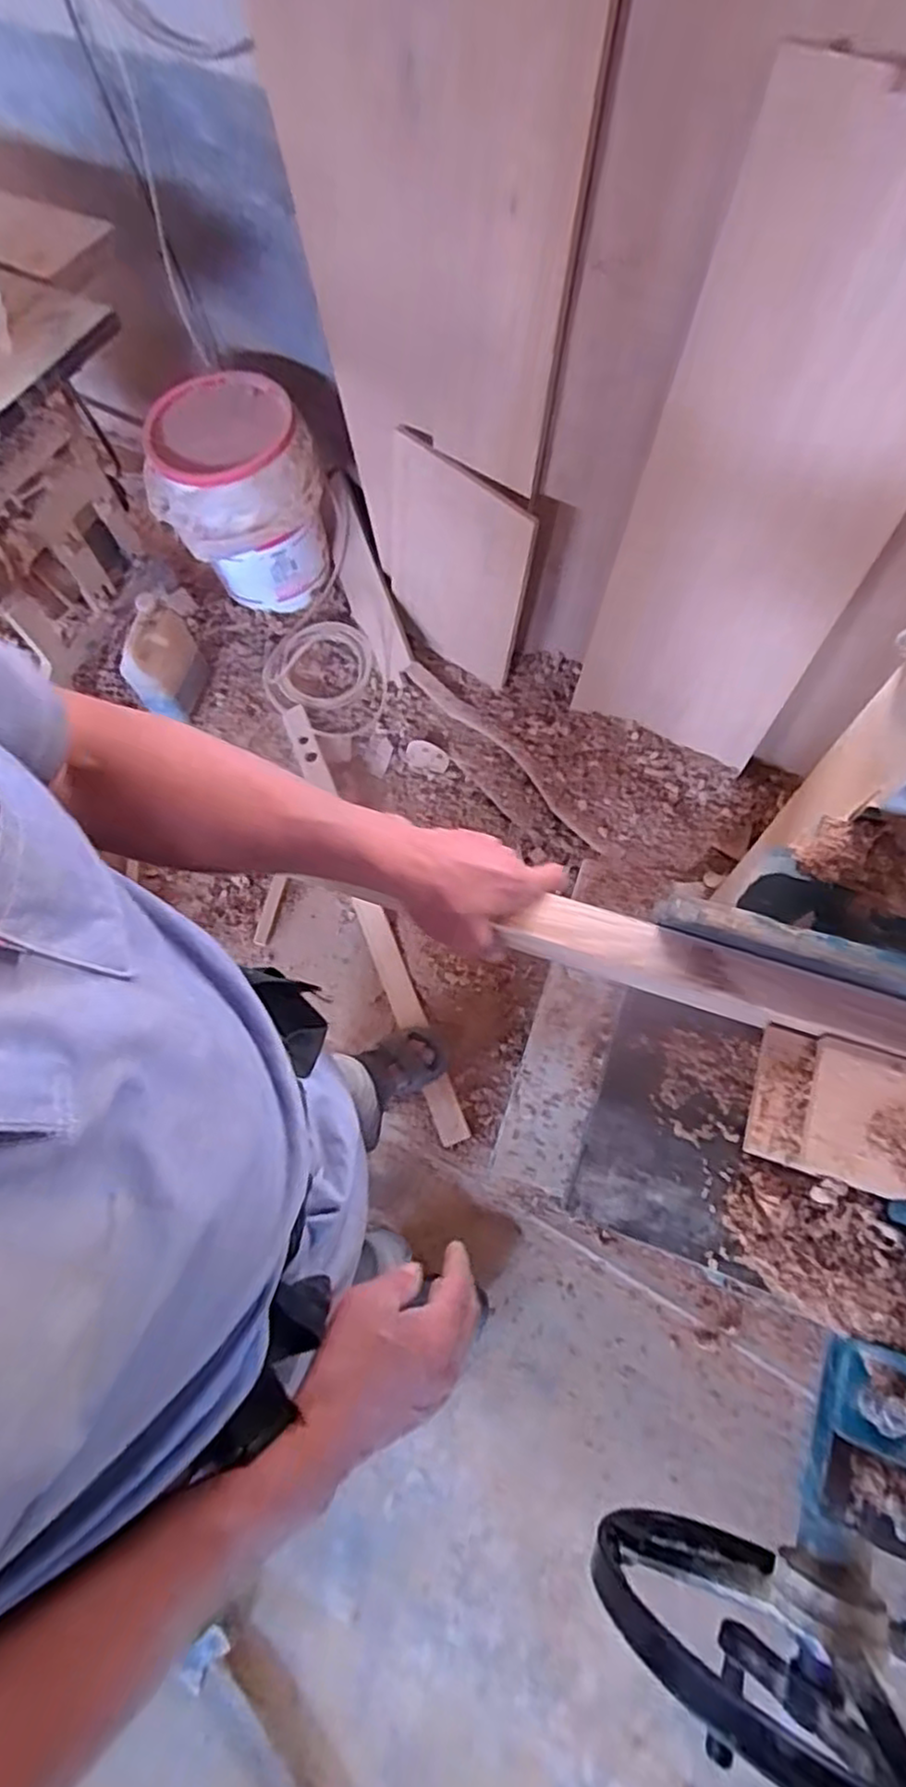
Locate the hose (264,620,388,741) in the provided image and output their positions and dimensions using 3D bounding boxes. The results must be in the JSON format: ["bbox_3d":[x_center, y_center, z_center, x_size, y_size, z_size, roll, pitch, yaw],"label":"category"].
[{"bbox_3d":[-0.280,-0.501,1.610,0.280,0.029,0.267,-1,69,2],"label":"hose"}]

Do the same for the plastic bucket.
[{"bbox_3d":[-0.453,-0.856,1.568,0.325,0.339,0.325,-1,69,2],"label":"plastic bucket"}]

